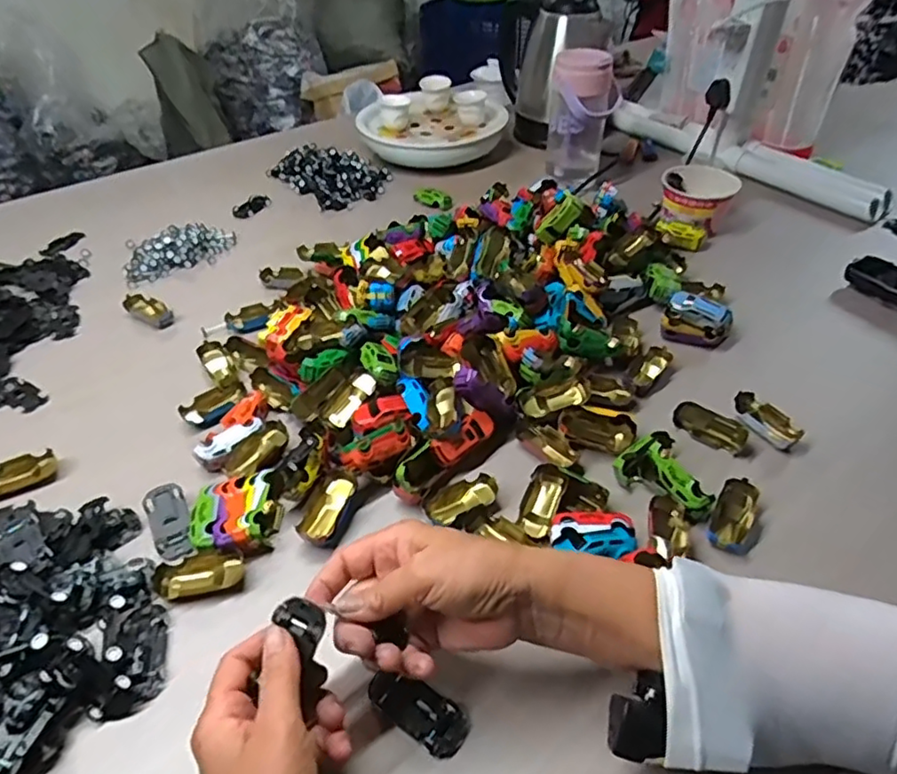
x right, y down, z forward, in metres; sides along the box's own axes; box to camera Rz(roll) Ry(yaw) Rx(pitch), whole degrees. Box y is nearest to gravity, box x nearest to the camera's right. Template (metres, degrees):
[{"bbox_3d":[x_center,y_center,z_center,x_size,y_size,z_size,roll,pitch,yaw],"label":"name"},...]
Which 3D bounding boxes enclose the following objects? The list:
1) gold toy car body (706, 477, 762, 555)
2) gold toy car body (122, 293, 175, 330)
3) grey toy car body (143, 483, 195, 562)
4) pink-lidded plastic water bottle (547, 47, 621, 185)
[{"bbox_3d":[0.229,0.106,0.487,0.035,0.025,0.062,19,47,22],"label":"gold toy car body"},{"bbox_3d":[-0.351,-0.092,0.718,0.062,0.016,0.031,22,48,24],"label":"gold toy car body"},{"bbox_3d":[-0.225,0.109,0.497,0.031,0.013,0.073,-24,47,-22],"label":"grey toy car body"},{"bbox_3d":[0.194,-0.386,0.892,0.092,0.188,0.099,6,43,9],"label":"pink-lidded plastic water bottle"}]

